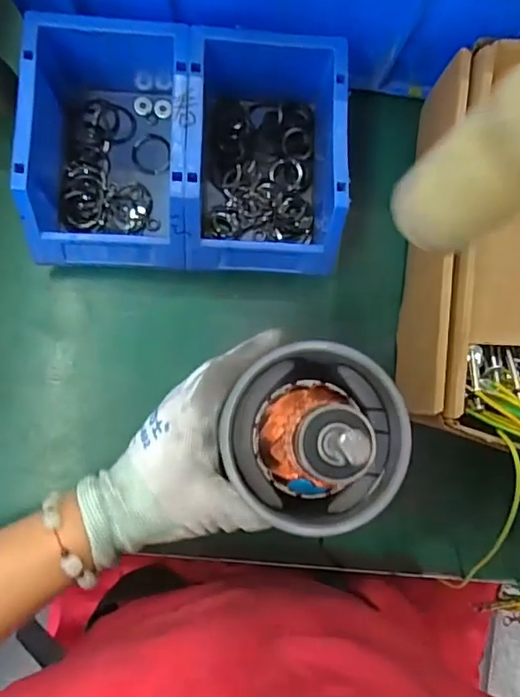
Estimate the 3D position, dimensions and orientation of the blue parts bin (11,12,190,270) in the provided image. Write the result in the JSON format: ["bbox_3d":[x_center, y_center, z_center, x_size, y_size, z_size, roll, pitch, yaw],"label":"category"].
[{"bbox_3d":[-0.104,-0.148,0.396,0.105,0.097,0.178,1,85,-5],"label":"blue parts bin"}]

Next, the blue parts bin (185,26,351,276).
[{"bbox_3d":[0.002,-0.145,0.399,0.105,0.079,0.175,2,85,-5],"label":"blue parts bin"}]

